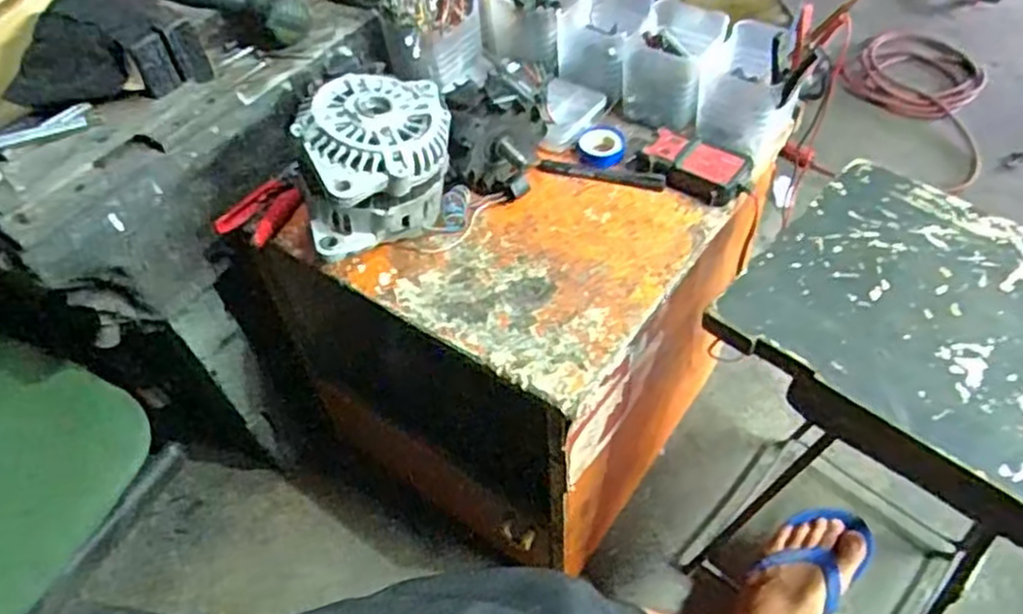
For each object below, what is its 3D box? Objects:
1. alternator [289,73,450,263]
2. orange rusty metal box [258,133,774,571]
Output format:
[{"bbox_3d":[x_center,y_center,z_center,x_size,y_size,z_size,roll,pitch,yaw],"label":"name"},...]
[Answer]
[{"bbox_3d":[-0.126,-0.135,0.707,0.134,0.121,0.163,-7,51,-2],"label":"alternator"},{"bbox_3d":[-0.010,0.034,0.964,0.453,0.482,0.368,25,57,21],"label":"orange rusty metal box"}]

